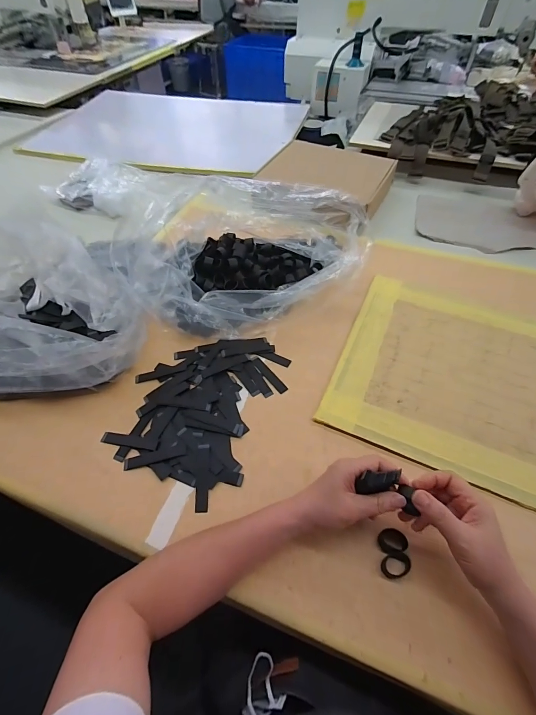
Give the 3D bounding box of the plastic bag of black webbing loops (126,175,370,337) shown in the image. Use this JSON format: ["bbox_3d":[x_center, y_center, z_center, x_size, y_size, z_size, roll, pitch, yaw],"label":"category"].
[{"bbox_3d":[-0.028,-0.209,0.627,0.422,0.205,0.269,-15,54,-9],"label":"plastic bag of black webbing loops"}]

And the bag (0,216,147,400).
[{"bbox_3d":[-0.396,-0.095,0.585,0.357,0.139,0.308,-7,53,-3],"label":"bag"}]

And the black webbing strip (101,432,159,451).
[{"bbox_3d":[-0.212,0.129,0.506,0.089,0.004,0.020,7,48,9],"label":"black webbing strip"}]

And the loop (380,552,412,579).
[{"bbox_3d":[0.155,0.251,0.397,0.034,0.012,0.026,-9,53,-5],"label":"loop"}]

